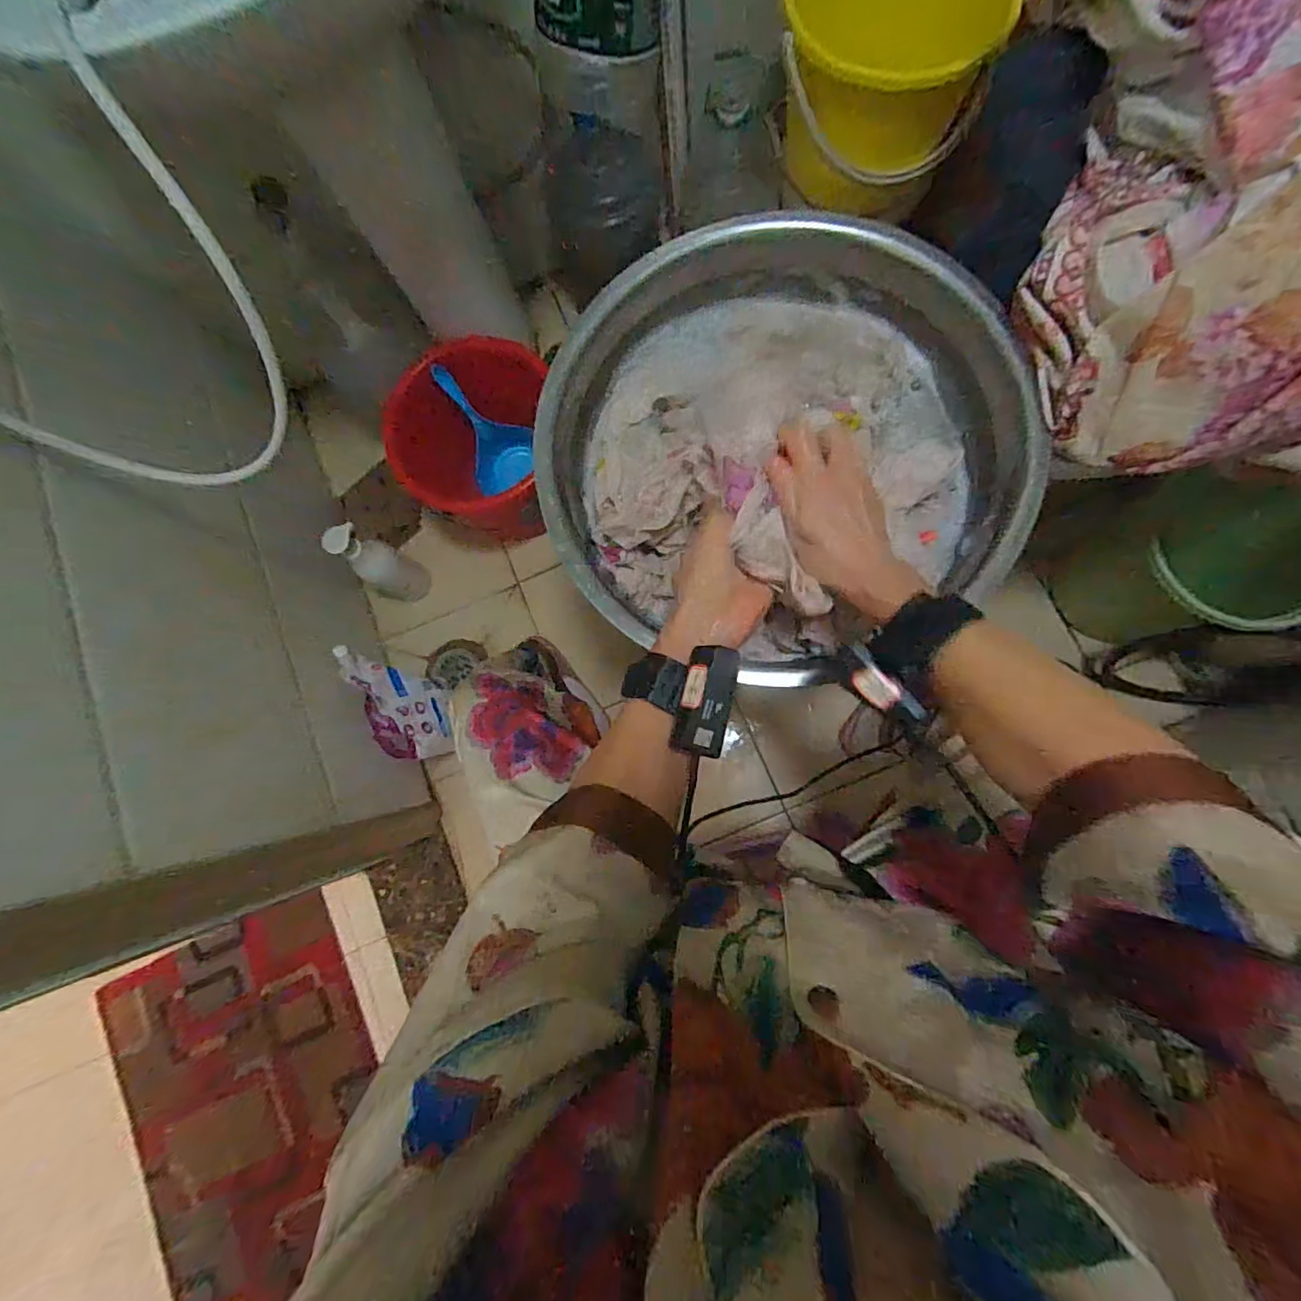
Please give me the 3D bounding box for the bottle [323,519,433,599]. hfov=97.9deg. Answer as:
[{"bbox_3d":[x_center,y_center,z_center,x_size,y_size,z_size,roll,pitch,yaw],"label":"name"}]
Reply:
[{"bbox_3d":[-0.480,-0.154,0.967,0.068,0.221,0.082,25,84,8],"label":"bottle"}]

